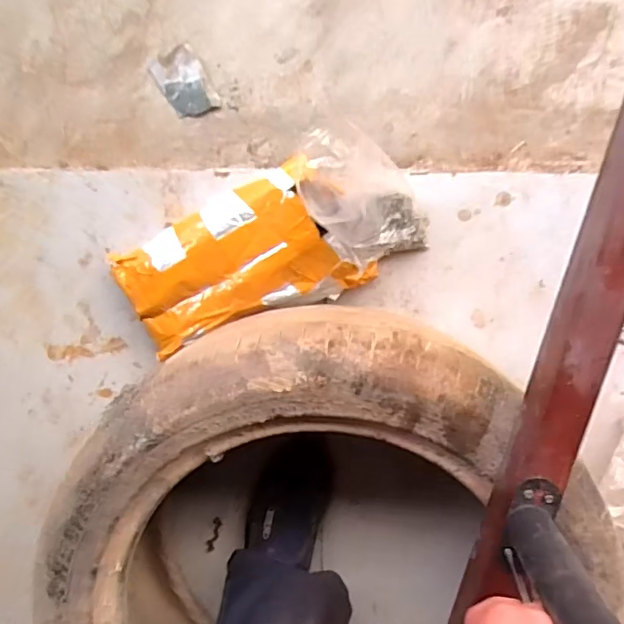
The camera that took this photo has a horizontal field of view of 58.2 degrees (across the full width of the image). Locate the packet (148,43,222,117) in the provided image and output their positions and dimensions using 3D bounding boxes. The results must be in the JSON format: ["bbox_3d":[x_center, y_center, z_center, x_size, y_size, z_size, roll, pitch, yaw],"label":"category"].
[{"bbox_3d":[-0.186,-0.332,0.815,0.068,0.011,0.105,-32,93,7],"label":"packet"}]

